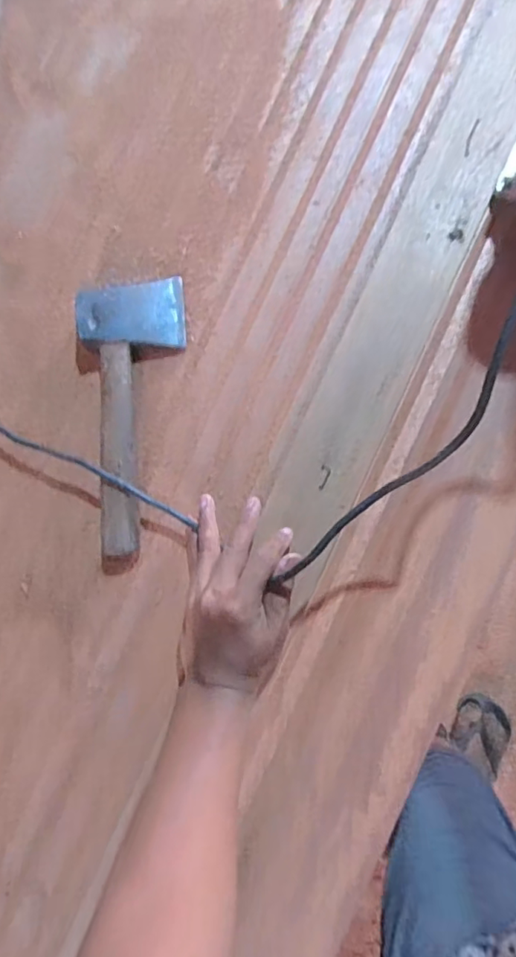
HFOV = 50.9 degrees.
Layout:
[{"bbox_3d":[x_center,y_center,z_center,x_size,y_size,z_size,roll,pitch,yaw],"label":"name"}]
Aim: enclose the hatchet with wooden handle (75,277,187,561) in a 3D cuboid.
[{"bbox_3d":[-0.117,-0.062,0.537,0.100,0.029,0.270,-7,84,8],"label":"hatchet with wooden handle"}]

